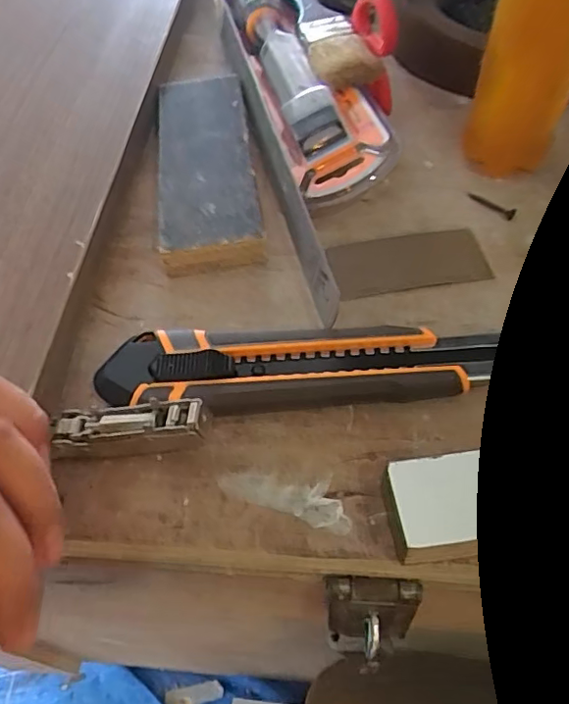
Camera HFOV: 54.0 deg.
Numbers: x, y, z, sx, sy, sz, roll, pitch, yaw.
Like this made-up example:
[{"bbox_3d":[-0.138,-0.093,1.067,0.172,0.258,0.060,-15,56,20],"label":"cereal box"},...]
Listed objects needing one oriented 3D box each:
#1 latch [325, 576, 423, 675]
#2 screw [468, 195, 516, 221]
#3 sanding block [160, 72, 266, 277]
[{"bbox_3d":[0.038,0.126,0.255,0.039,0.072,0.029,3,55,6],"label":"latch"},{"bbox_3d":[0.121,-0.087,0.327,0.031,0.004,0.008,39,66,24],"label":"screw"},{"bbox_3d":[-0.050,-0.119,0.349,0.055,0.020,0.166,-8,57,-3],"label":"sanding block"}]

